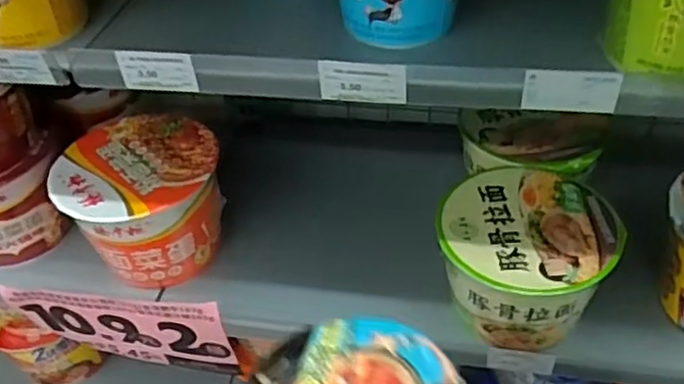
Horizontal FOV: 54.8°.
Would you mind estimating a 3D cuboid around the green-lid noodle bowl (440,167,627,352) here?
[{"bbox_3d":[0.151,0.054,0.550,0.134,0.081,0.130,-3,43,2],"label":"green-lid noodle bowl"}]

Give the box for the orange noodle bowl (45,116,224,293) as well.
[{"bbox_3d":[-0.184,0.011,0.625,0.128,0.102,0.136,-3,43,2],"label":"orange noodle bowl"}]

